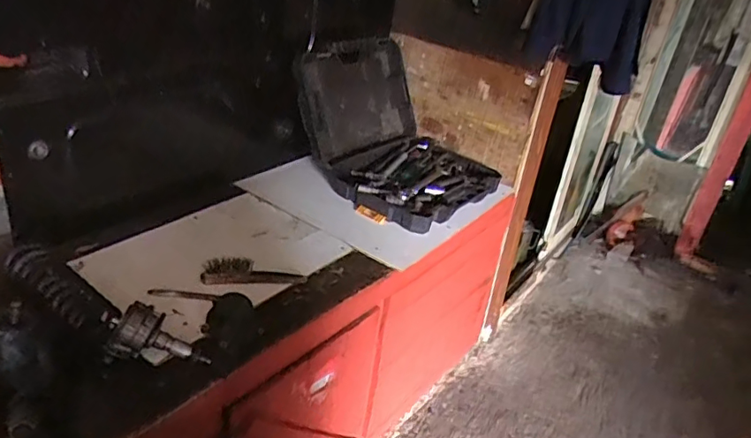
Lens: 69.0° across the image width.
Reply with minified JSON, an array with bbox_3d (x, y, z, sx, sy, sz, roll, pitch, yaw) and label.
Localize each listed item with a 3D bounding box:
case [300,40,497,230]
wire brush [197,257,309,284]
[{"bbox_3d":[0.090,-0.261,1.563,0.487,0.349,0.464,28,35,34],"label":"case"},{"bbox_3d":[-0.248,0.111,1.118,0.208,0.051,0.049,-1,29,-15],"label":"wire brush"}]

